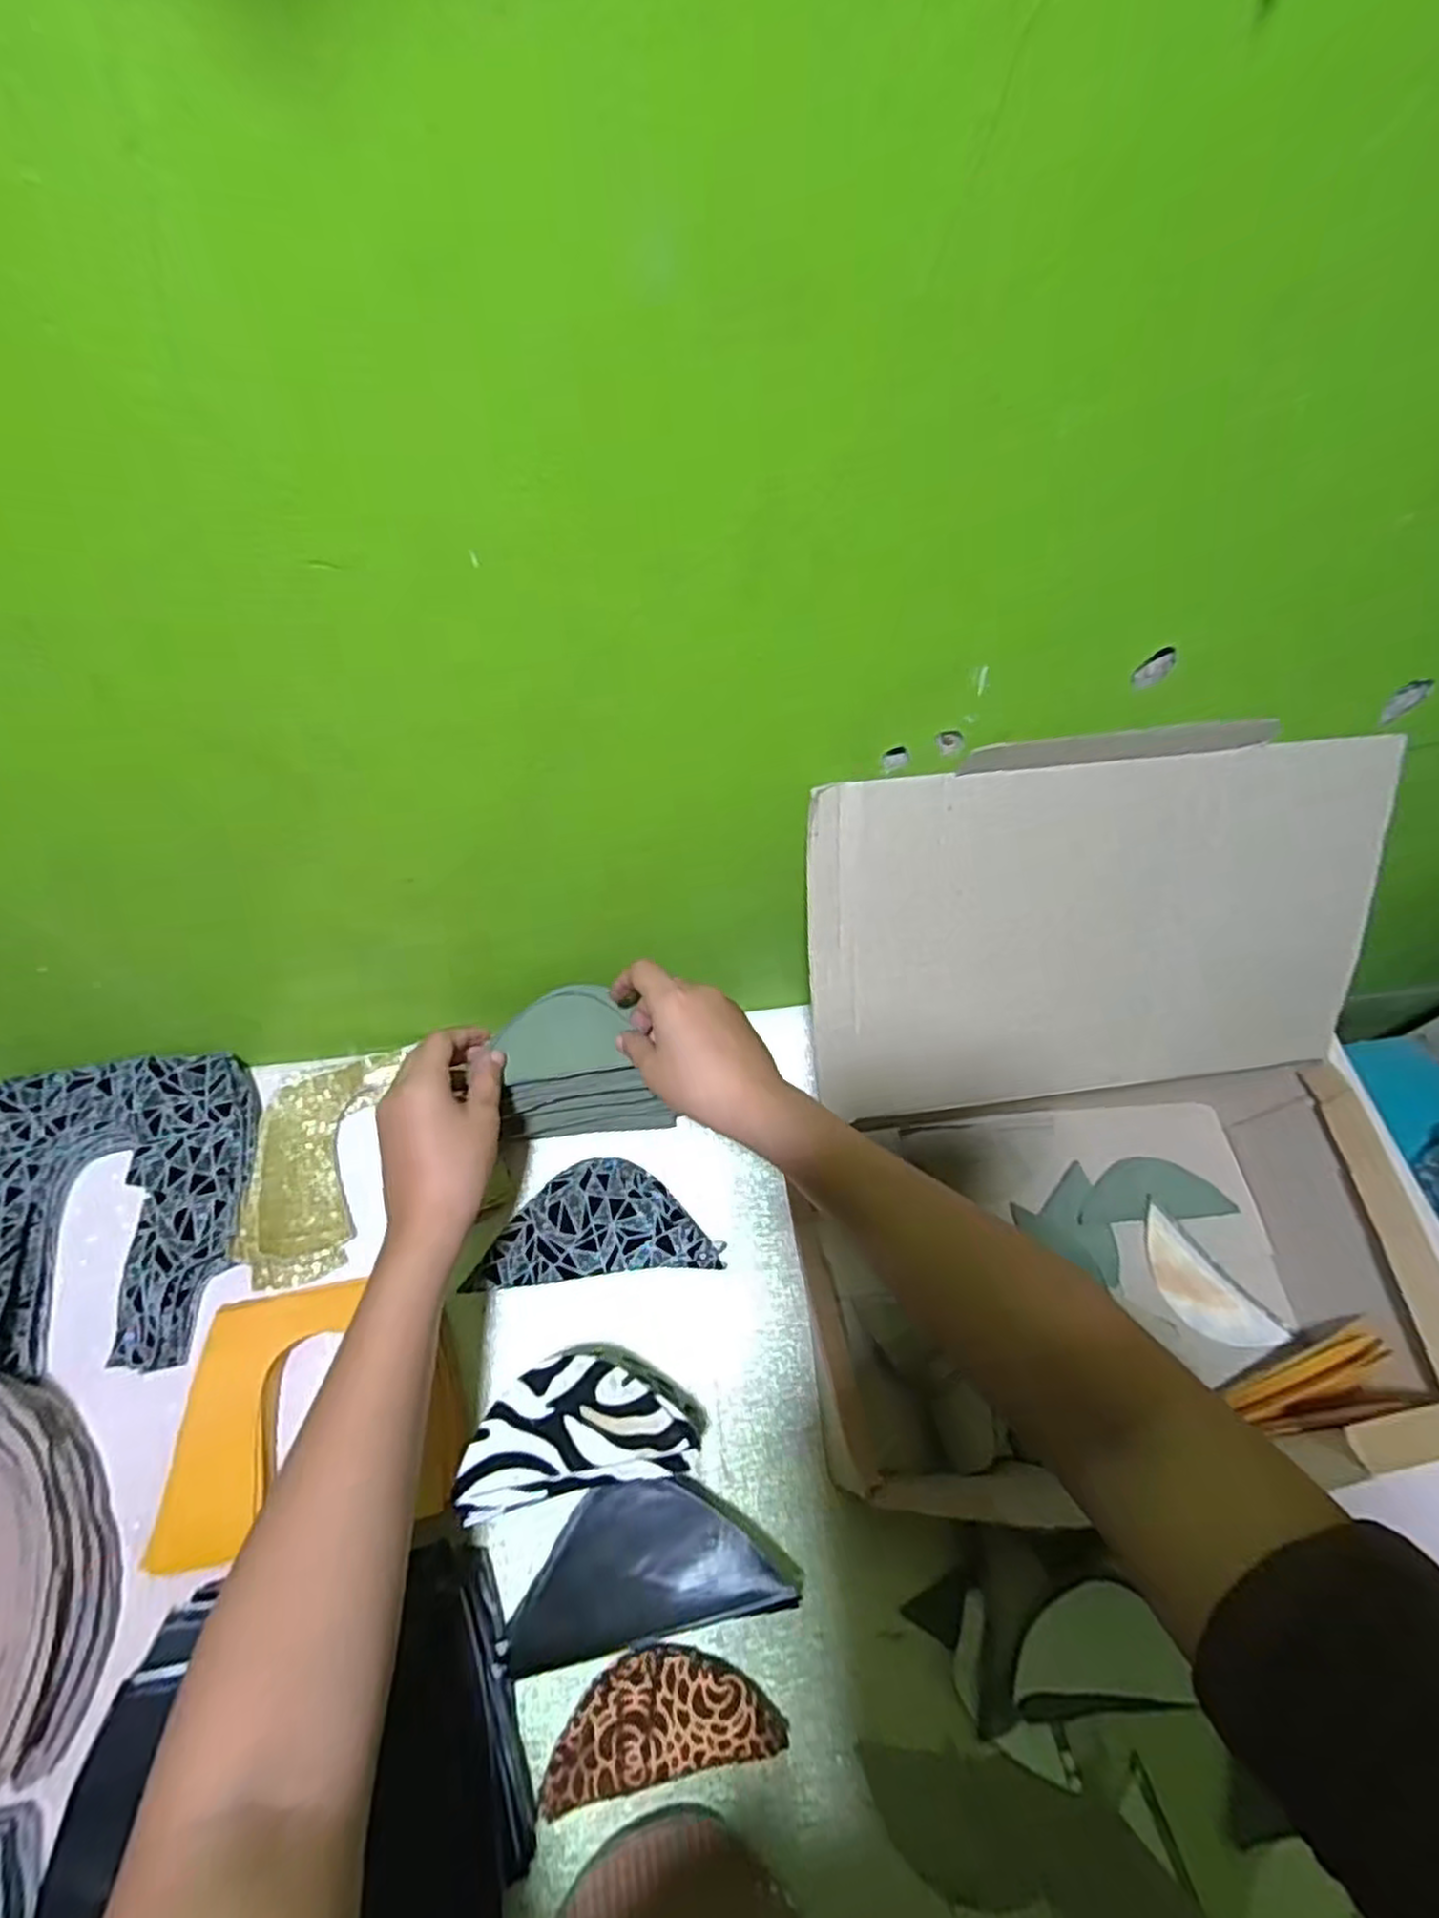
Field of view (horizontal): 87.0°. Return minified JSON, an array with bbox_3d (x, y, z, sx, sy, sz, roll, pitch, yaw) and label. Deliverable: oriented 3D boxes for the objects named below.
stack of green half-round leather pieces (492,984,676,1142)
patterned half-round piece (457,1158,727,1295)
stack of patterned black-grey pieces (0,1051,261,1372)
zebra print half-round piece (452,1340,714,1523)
[{"bbox_3d":[-0.088,0.069,0.502,0.101,0.077,0.071,-3,61,-5],"label":"stack of green half-round leather pieces"},{"bbox_3d":[-0.080,0.173,0.500,0.152,0.024,0.073,-6,54,-4],"label":"patterned half-round piece"},{"bbox_3d":[-0.399,0.159,0.483,0.185,0.045,0.185,-7,61,-7],"label":"stack of patterned black-grey pieces"},{"bbox_3d":[-0.073,0.240,0.394,0.121,0.011,0.064,-8,61,-8],"label":"zebra print half-round piece"}]

